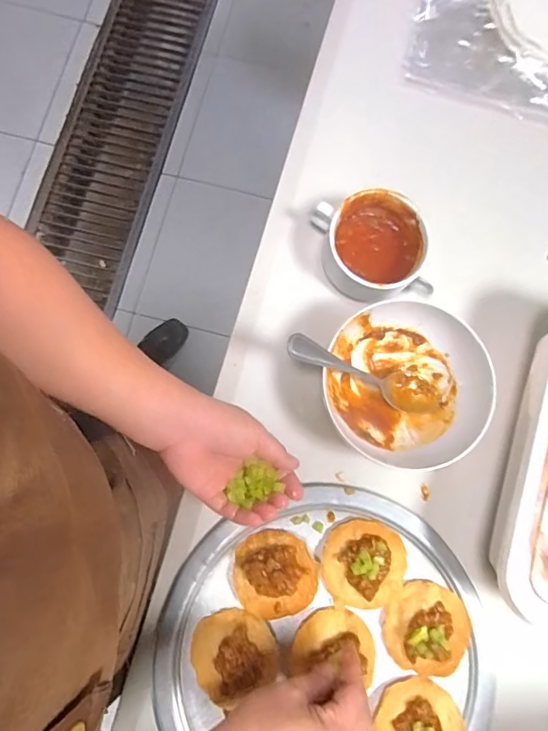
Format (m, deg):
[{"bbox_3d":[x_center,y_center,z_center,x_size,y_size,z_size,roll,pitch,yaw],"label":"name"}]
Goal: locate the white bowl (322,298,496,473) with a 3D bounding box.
[{"bbox_3d":[0.128,0.018,0.482,0.149,0.064,0.151,0,79,-1],"label":"white bowl"}]

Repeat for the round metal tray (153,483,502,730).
[{"bbox_3d":[0.051,0.278,0.450,0.293,0.030,0.291,-23,81,-6],"label":"round metal tray"}]

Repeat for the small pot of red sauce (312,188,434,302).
[{"bbox_3d":[0.102,-0.119,0.511,0.116,0.055,0.105,-11,80,-4],"label":"small pot of red sauce"}]

